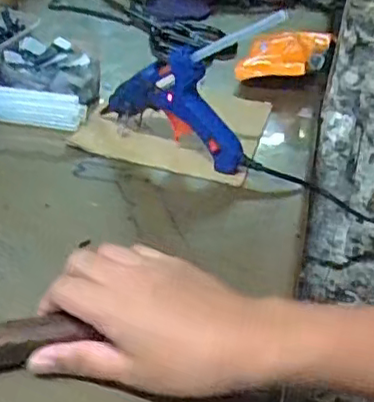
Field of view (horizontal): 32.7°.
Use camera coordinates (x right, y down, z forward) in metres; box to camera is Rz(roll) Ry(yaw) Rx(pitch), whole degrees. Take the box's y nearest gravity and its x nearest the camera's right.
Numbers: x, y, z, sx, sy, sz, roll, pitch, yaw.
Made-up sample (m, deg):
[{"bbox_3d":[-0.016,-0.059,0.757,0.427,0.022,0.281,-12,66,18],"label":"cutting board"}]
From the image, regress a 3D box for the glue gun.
[{"bbox_3d":[-0.009,-0.083,0.549,0.136,0.093,0.023,22,38,23],"label":"glue gun"}]

